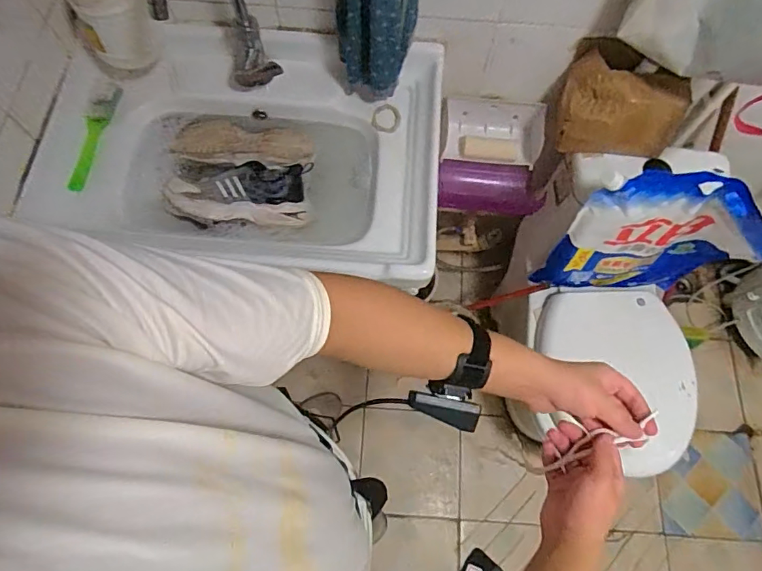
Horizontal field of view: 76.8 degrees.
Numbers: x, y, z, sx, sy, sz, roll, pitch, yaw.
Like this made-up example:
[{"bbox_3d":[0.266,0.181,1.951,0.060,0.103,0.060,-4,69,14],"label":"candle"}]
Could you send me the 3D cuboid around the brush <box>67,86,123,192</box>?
[{"bbox_3d":[-0.510,-0.261,0.847,0.037,0.014,0.199,18,82,-8],"label":"brush"}]

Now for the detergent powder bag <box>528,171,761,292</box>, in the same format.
[{"bbox_3d":[0.571,-0.085,1.019,0.358,0.426,0.081,8,70,2],"label":"detergent powder bag"}]

